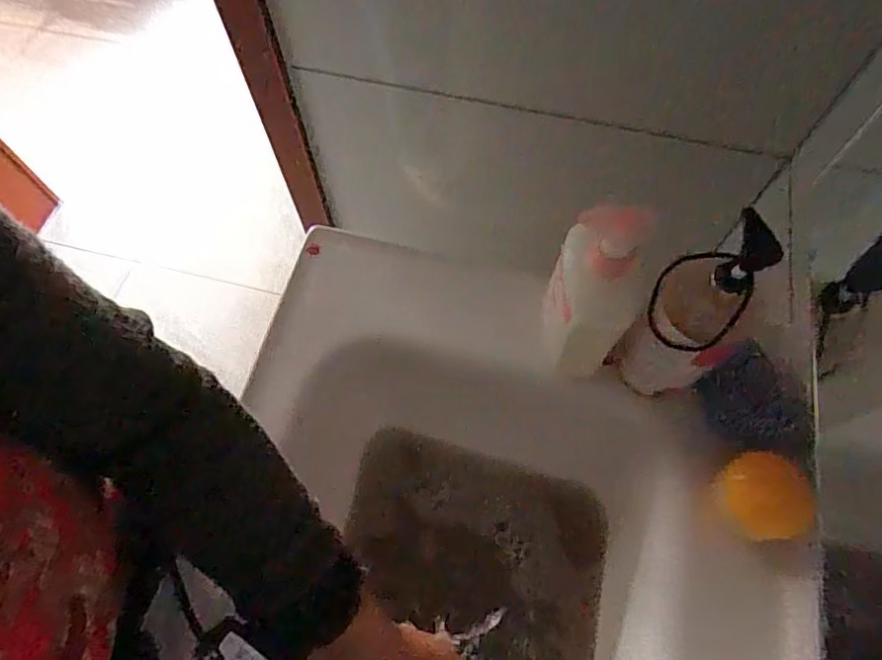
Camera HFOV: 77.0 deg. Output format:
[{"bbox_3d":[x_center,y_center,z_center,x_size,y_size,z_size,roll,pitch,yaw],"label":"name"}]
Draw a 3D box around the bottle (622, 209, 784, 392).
[{"bbox_3d":[0.180,-0.002,0.415,0.065,0.185,0.067,0,64,1],"label":"bottle"}]

